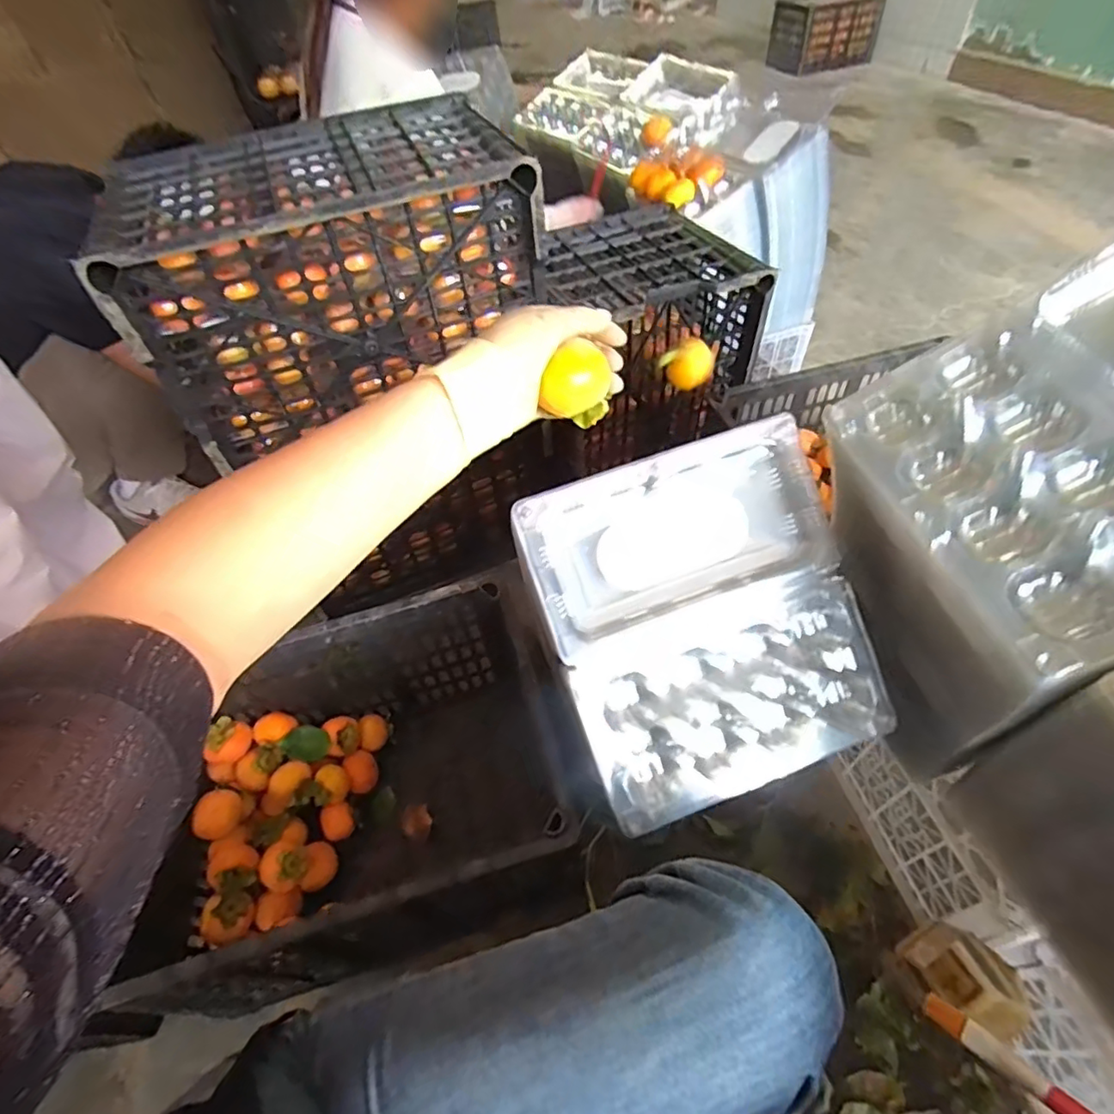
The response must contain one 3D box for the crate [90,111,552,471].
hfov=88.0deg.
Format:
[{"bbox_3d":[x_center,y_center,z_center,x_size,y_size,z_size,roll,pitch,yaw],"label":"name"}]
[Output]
[{"bbox_3d":[-0.292,-0.379,0.746,0.475,0.245,0.341,-28,54,-17],"label":"crate"}]

